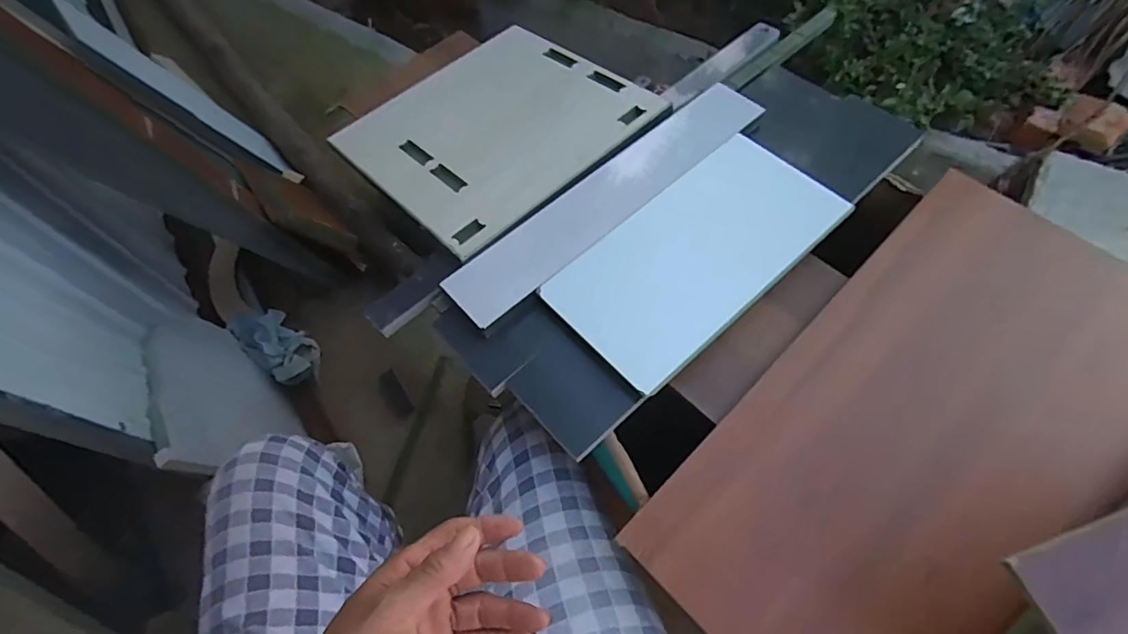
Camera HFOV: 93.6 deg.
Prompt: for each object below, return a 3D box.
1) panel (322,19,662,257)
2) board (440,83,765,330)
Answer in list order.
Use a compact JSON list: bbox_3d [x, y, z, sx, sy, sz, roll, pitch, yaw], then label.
[{"bbox_3d":[-0.082,-0.229,0.627,0.303,0.009,0.285,-41,60,-18],"label":"panel"},{"bbox_3d":[0.054,-0.135,0.557,0.406,0.009,0.074,-39,70,-18],"label":"board"}]

